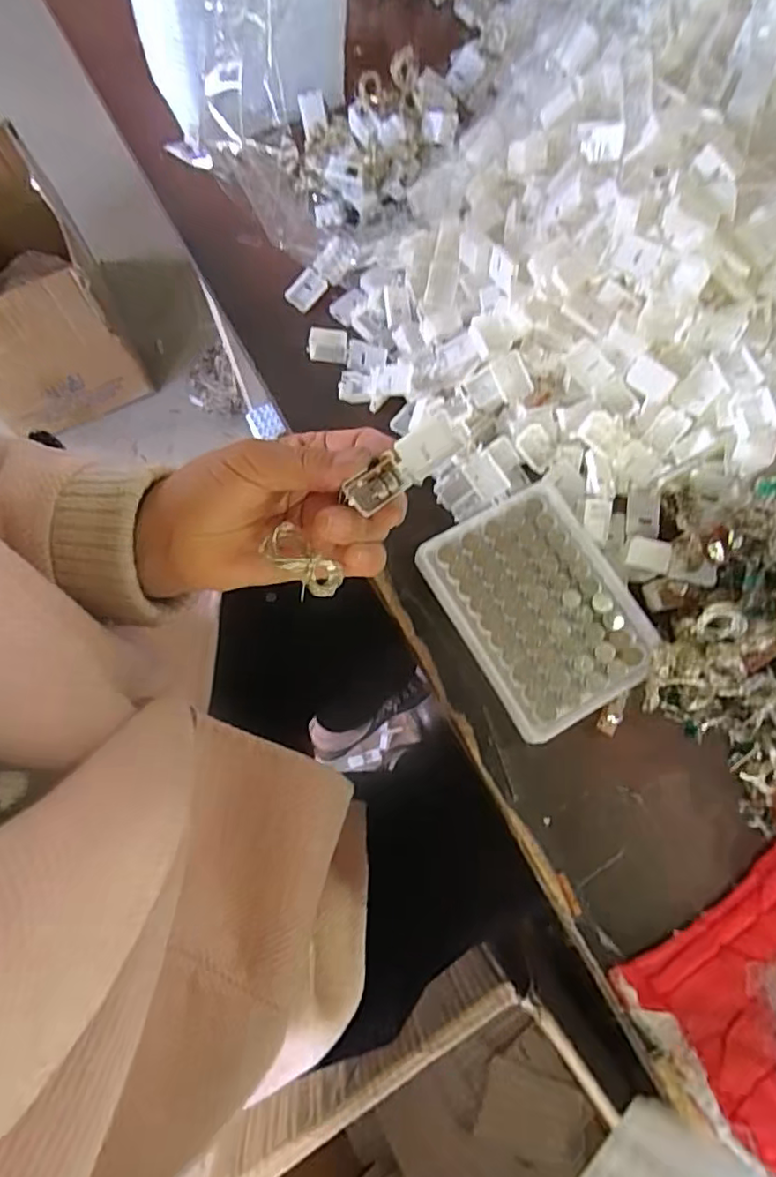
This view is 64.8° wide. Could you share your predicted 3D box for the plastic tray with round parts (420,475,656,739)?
[{"bbox_3d":[0.089,0.012,0.364,0.099,0.025,0.129,-29,76,-8],"label":"plastic tray with round parts"}]

